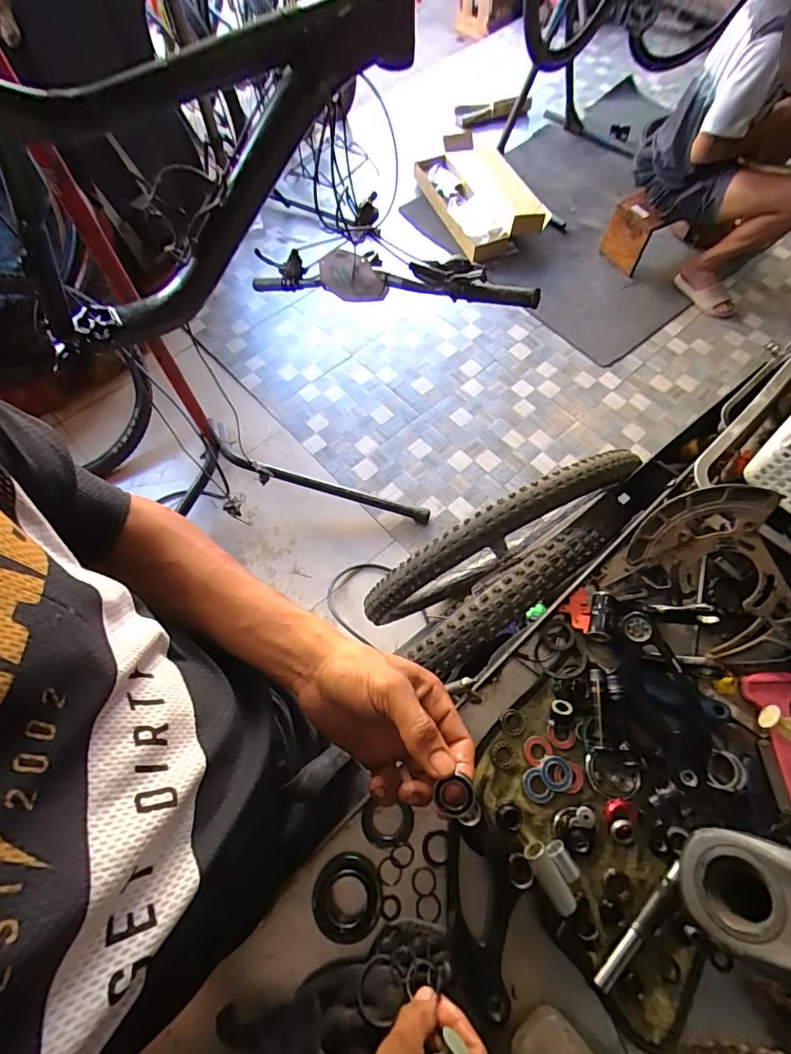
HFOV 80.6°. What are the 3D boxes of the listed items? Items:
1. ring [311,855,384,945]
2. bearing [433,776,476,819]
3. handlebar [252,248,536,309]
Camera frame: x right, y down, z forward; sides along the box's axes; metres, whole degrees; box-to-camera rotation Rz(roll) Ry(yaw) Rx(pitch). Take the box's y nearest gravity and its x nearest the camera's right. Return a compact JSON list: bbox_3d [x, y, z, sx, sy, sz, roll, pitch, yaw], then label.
[{"bbox_3d":[-0.042,0.326,0.409,0.058,0.015,0.058,-1,65,1],"label":"ring"},{"bbox_3d":[0.037,0.167,0.288,0.025,0.004,0.022,-15,69,-3],"label":"bearing"},{"bbox_3d":[-0.069,-0.542,1.011,0.757,0.121,0.057,20,70,28],"label":"handlebar"}]

